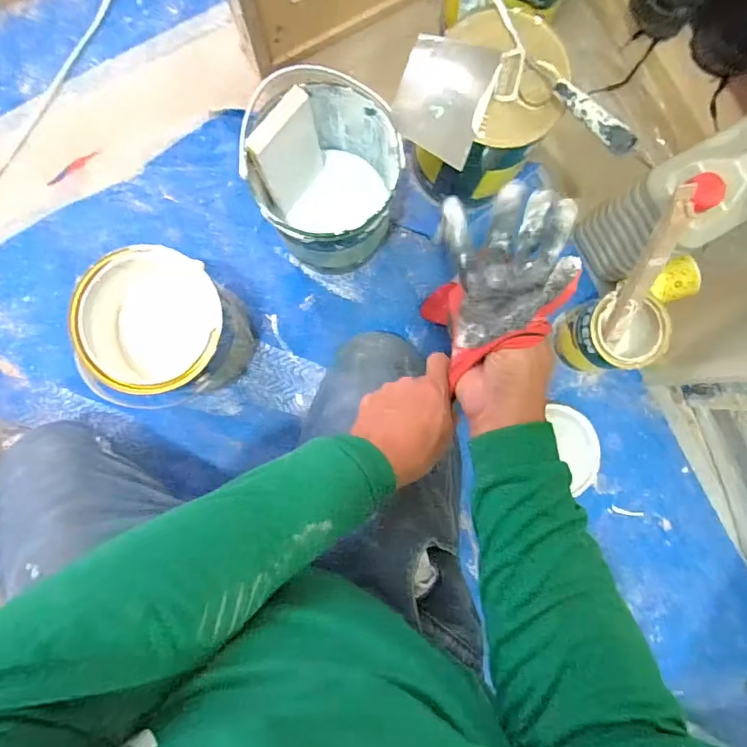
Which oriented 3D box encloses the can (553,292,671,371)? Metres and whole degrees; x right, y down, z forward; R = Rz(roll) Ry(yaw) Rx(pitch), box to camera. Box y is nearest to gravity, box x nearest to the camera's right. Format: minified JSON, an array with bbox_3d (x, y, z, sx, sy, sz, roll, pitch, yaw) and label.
[{"bbox_3d":[0.332,-0.053,0.691,0.104,0.133,0.096,7,90,-2],"label":"can"}]

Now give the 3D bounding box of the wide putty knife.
[{"bbox_3d":[0.083,-0.317,0.553,0.104,0.010,0.138,14,89,-2],"label":"wide putty knife"}]

